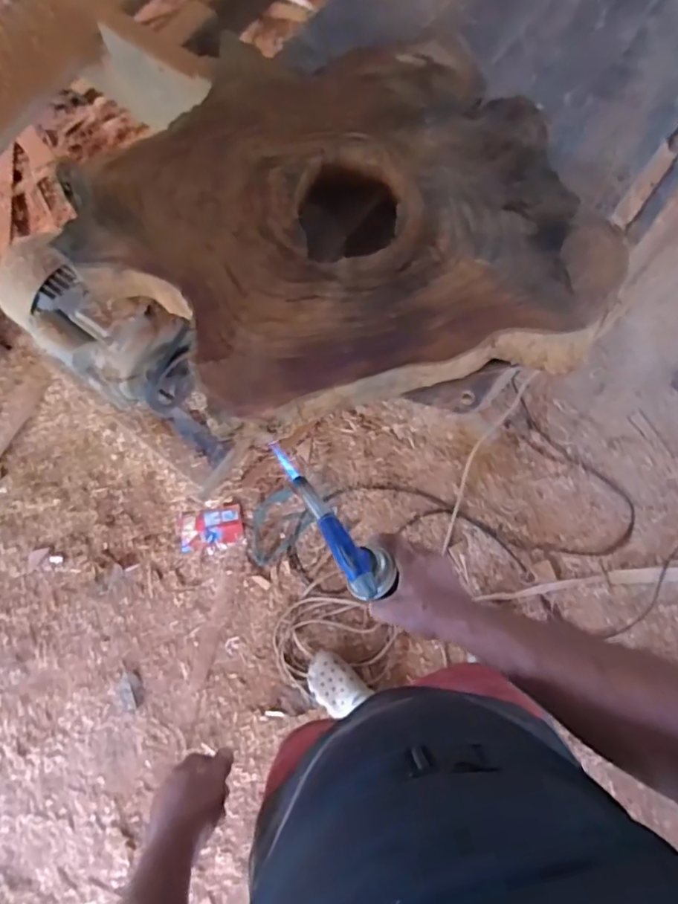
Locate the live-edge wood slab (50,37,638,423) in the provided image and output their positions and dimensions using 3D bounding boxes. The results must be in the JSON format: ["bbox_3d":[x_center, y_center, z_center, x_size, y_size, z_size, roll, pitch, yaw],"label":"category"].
[{"bbox_3d":[-0.010,-0.326,0.756,0.713,0.078,0.533,-12,76,-4],"label":"live-edge wood slab"}]

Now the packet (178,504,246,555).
[{"bbox_3d":[-0.347,0.215,1.473,0.173,0.014,0.114,-10,75,-4],"label":"packet"}]

